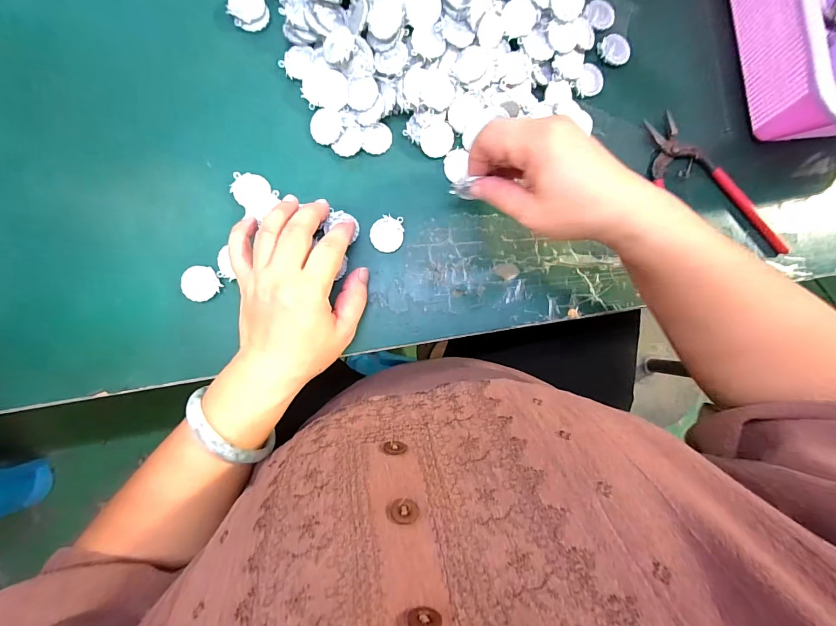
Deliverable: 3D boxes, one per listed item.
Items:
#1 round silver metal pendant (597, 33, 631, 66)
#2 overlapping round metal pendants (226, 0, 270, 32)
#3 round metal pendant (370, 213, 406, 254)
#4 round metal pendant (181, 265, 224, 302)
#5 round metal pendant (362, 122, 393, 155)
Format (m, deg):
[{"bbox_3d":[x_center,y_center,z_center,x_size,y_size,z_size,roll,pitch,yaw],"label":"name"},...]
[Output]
[{"bbox_3d":[0.180,-0.240,0.336,0.033,0.004,0.029,-44,89,-5],"label":"round silver metal pendant"},{"bbox_3d":[-0.143,-0.258,0.315,0.031,0.010,0.032,2,86,-3],"label":"overlapping round metal pendants"},{"bbox_3d":[-0.025,-0.066,0.305,0.027,0.006,0.030,19,85,-2],"label":"round metal pendant"},{"bbox_3d":[-0.171,-0.023,0.291,0.027,0.004,0.028,0,86,-3],"label":"round metal pendant"},{"bbox_3d":[-0.034,-0.146,0.310,0.024,0.004,0.025,-1,96,-13],"label":"round metal pendant"}]

